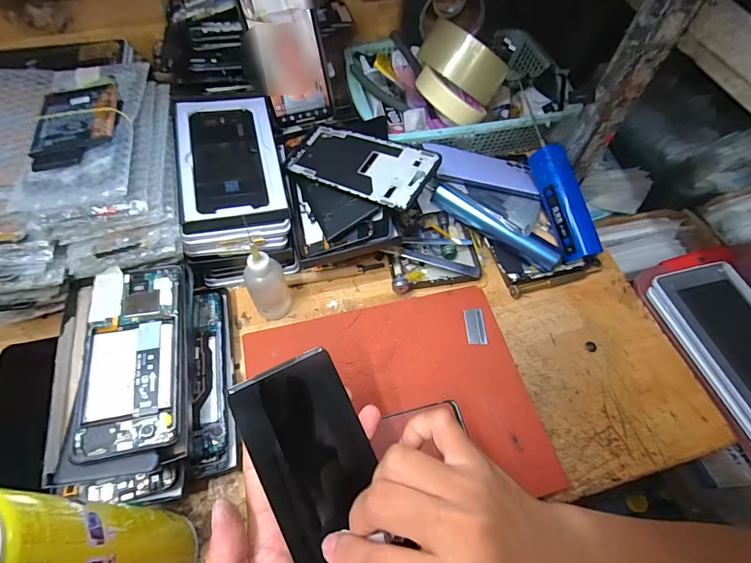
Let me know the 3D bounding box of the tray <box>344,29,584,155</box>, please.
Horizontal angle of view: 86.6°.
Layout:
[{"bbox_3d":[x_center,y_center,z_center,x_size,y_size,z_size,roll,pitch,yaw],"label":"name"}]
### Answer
[{"bbox_3d":[0.105,-0.240,0.528,0.272,0.064,0.197,-9,61,-7],"label":"tray"}]

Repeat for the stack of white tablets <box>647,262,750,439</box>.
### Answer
[{"bbox_3d":[0.390,0.069,0.431,0.103,0.036,0.189,-13,60,-11],"label":"stack of white tablets"}]

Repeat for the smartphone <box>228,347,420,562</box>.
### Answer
[{"bbox_3d":[-0.030,0.128,0.253,0.069,0.006,0.158,-21,82,-28],"label":"smartphone"}]

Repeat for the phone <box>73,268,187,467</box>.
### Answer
[{"bbox_3d":[-0.197,0.057,0.324,0.071,0.014,0.154,-9,61,-7],"label":"phone"}]

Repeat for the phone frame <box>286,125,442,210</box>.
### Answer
[{"bbox_3d":[-0.018,-0.123,0.416,0.161,0.004,0.070,25,72,27],"label":"phone frame"}]

